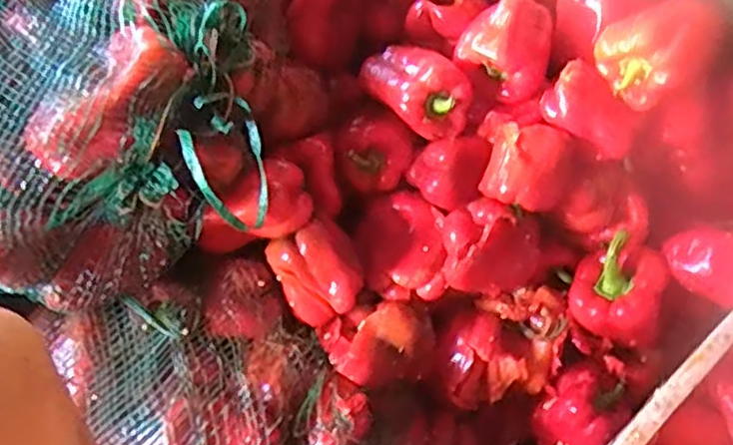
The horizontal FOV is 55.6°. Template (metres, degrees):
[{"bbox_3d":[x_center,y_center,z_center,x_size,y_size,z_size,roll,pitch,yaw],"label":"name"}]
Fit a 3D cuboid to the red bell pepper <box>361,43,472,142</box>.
[{"bbox_3d":[0.054,-0.140,0.741,0.077,0.073,0.121,-43,39,-1],"label":"red bell pepper"}]

